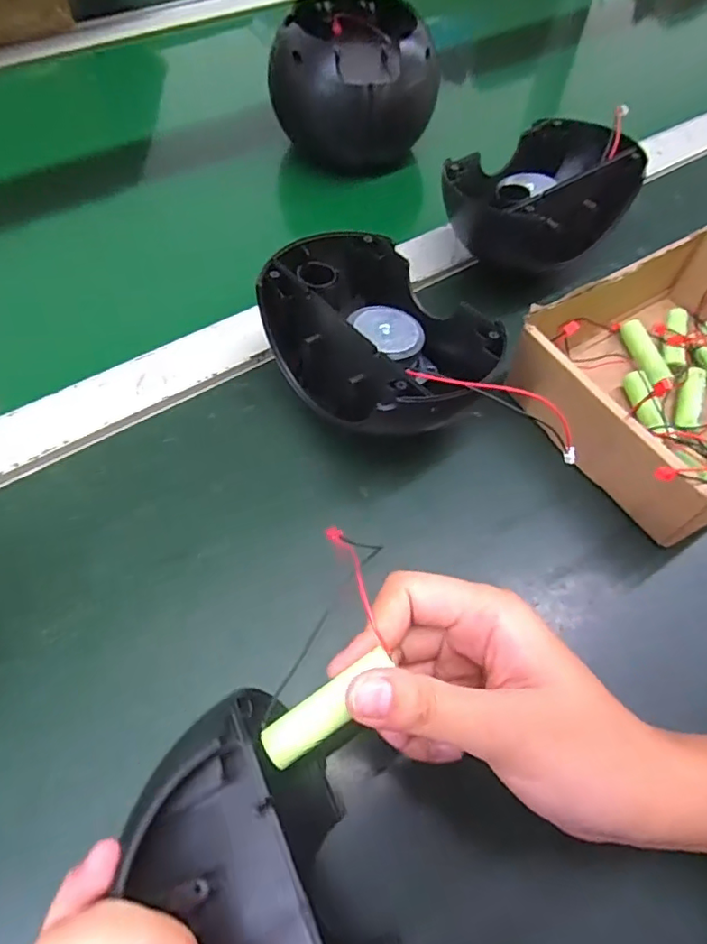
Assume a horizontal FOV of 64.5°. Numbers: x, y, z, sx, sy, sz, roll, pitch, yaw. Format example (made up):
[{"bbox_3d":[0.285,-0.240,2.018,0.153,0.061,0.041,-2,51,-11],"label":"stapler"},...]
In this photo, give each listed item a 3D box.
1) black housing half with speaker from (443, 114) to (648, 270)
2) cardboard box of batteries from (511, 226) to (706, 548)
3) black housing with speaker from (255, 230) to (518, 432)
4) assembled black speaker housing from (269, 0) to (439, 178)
[{"bbox_3d":[0.127,-0.185,0.390,0.140,0.073,0.092,-27,65,-17],"label":"black housing half with speaker"},{"bbox_3d":[0.195,-0.056,0.329,0.169,0.060,0.137,-31,66,-19],"label":"cardboard box of batteries"},{"bbox_3d":[0.016,-0.073,0.321,0.131,0.073,0.096,21,61,9],"label":"black housing with speaker"},{"bbox_3d":[0.005,-0.309,0.449,0.106,0.106,0.105,32,63,15],"label":"assembled black speaker housing"}]

